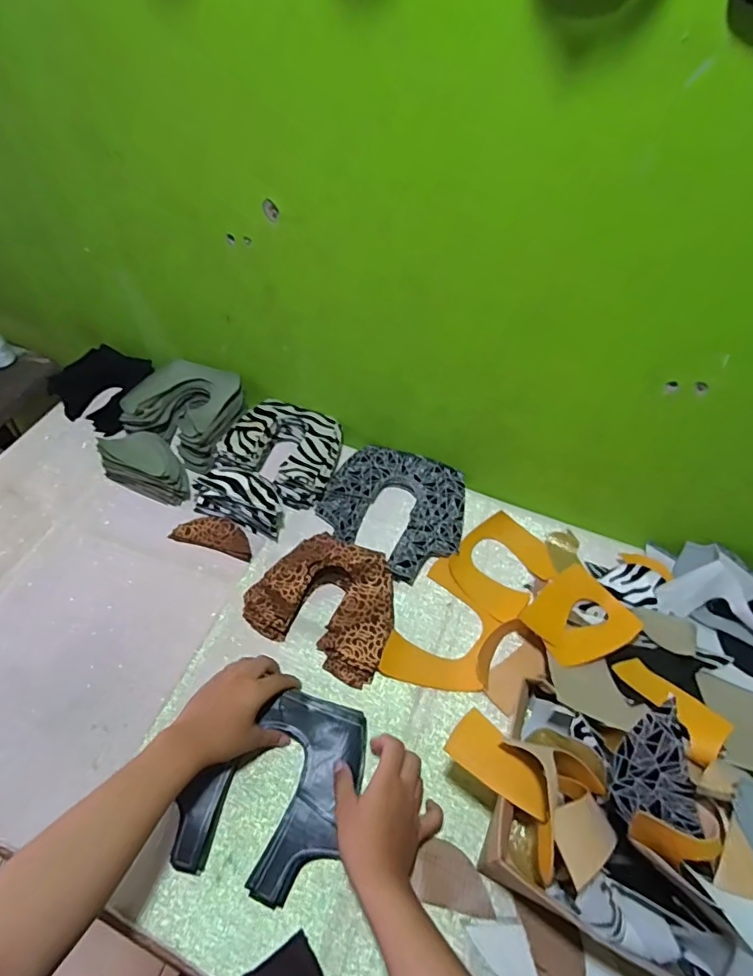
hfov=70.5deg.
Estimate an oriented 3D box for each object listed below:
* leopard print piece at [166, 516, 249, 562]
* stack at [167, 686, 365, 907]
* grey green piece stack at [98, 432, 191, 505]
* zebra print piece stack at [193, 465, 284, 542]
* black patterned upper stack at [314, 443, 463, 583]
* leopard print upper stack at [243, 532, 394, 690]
[{"bbox_3d":[-0.213,0.062,0.710,0.107,0.008,0.047,14,54,7],"label":"leopard print piece"},{"bbox_3d":[-0.102,0.293,0.534,0.158,0.038,0.175,17,54,9],"label":"stack"},{"bbox_3d":[-0.316,-0.030,0.736,0.127,0.069,0.061,26,56,15],"label":"grey green piece stack"},{"bbox_3d":[-0.183,0.010,0.713,0.133,0.063,0.059,20,55,11],"label":"zebra print piece stack"},{"bbox_3d":[0.028,0.026,0.732,0.191,0.033,0.175,30,58,18],"label":"black patterned upper stack"},{"bbox_3d":[-0.057,0.134,0.643,0.173,0.048,0.138,25,56,14],"label":"leopard print upper stack"}]

